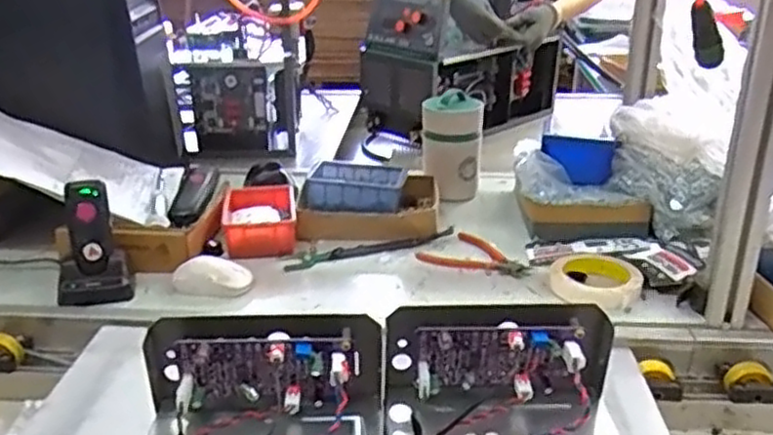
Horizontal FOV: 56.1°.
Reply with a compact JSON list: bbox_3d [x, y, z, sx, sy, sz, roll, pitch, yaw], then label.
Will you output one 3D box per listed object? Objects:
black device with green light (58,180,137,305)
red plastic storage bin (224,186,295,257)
[{"bbox_3d":[-0.356,0.031,0.874,0.083,0.148,0.040,-7,3,-15],"label":"black device with green light"},{"bbox_3d":[-0.183,0.003,1.045,0.103,0.047,0.157,-5,24,-9],"label":"red plastic storage bin"}]

